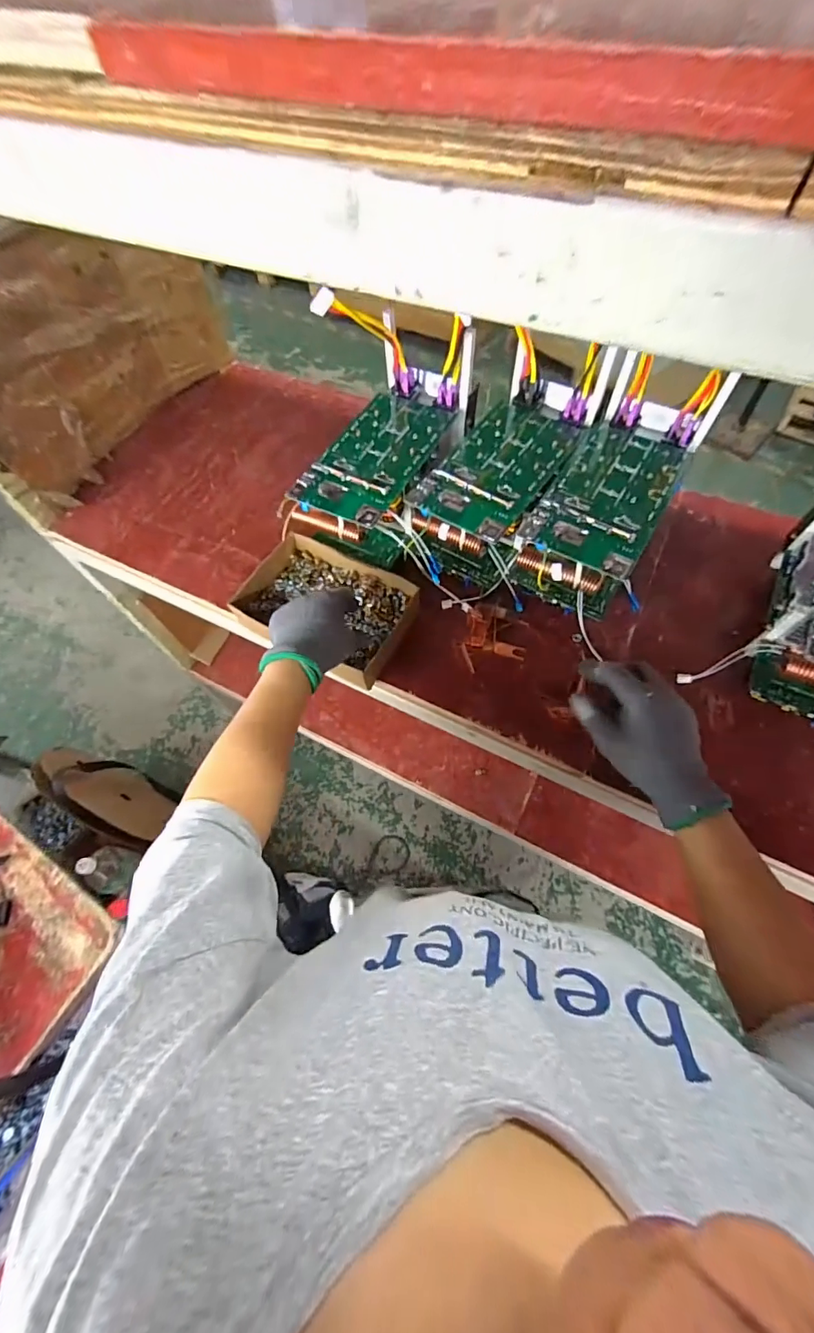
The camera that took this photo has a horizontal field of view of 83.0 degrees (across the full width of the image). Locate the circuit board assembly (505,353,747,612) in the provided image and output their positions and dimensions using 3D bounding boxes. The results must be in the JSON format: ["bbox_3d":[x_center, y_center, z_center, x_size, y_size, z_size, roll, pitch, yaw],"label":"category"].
[{"bbox_3d":[0.234,-0.186,0.567,0.138,0.110,0.238,27,66,15],"label":"circuit board assembly"}]

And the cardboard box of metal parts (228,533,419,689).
[{"bbox_3d":[-0.104,-0.082,0.614,0.216,0.040,0.155,29,67,16],"label":"cardboard box of metal parts"}]

